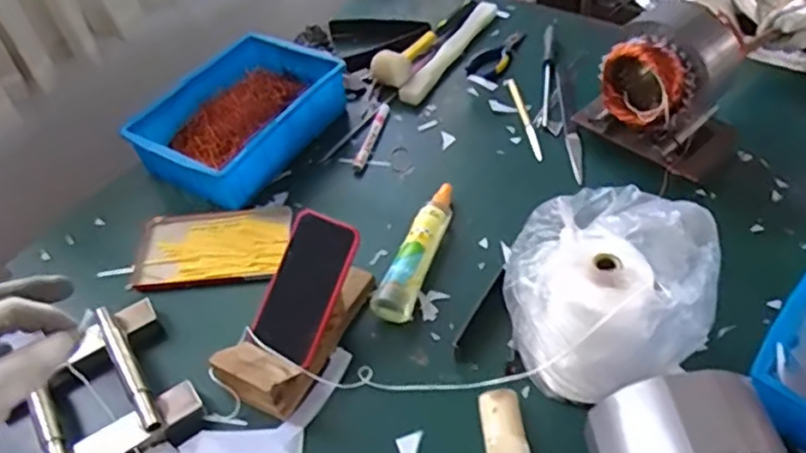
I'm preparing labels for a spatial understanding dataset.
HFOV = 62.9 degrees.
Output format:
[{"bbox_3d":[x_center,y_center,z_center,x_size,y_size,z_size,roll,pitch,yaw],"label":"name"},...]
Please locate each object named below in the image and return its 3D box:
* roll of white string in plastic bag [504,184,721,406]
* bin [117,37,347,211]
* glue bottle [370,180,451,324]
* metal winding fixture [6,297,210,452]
[{"bbox_3d":[0.216,0.056,0.682,0.199,0.174,0.201,-9,47,-1],"label":"roll of white string in plastic bag"},{"bbox_3d":[-0.242,-0.161,0.981,0.194,0.099,0.295,18,52,21],"label":"bin"},{"bbox_3d":[0.017,0.026,0.827,0.050,0.035,0.216,12,50,17],"label":"glue bottle"},{"bbox_3d":[-0.336,0.179,0.699,0.194,0.072,0.190,-29,51,-19],"label":"metal winding fixture"}]

